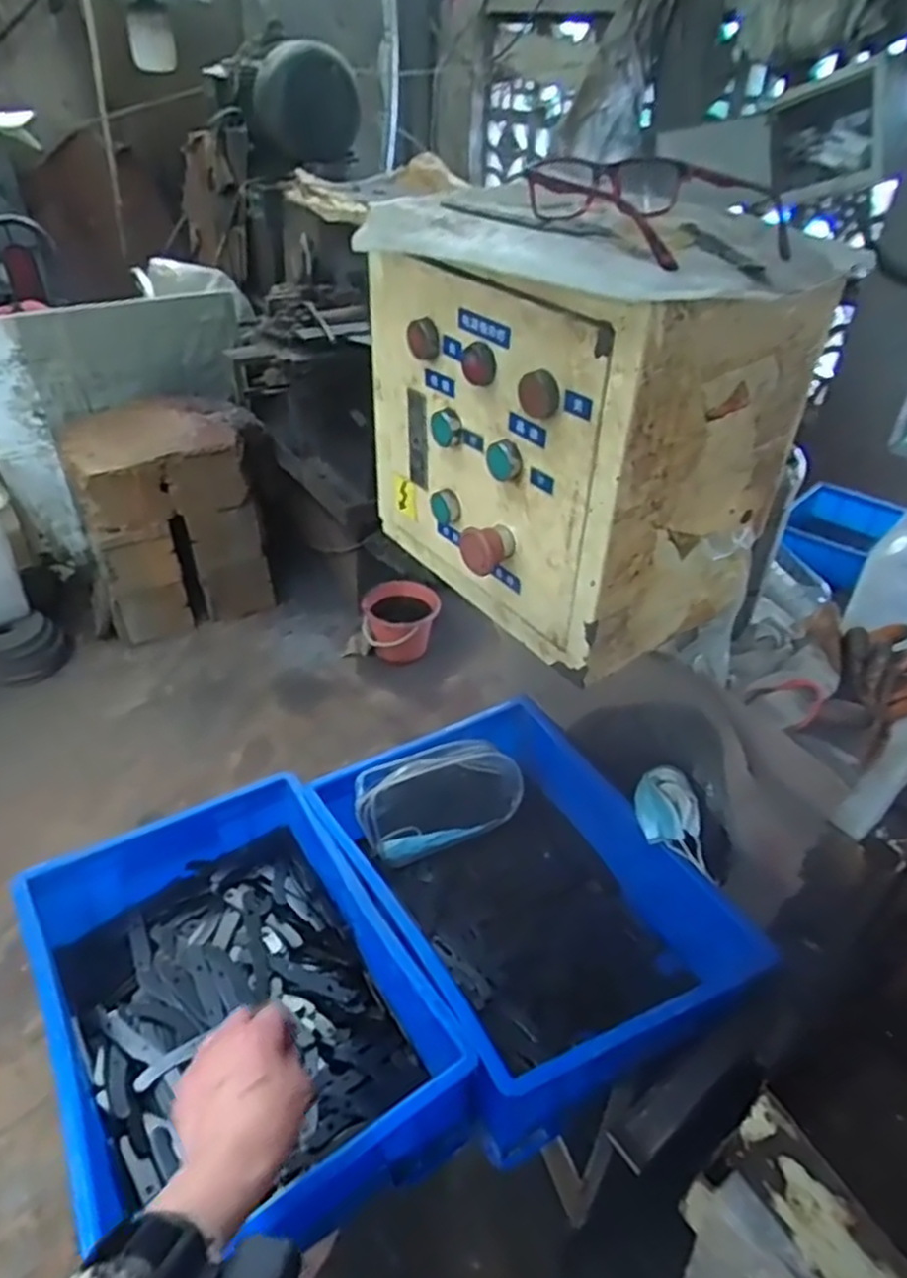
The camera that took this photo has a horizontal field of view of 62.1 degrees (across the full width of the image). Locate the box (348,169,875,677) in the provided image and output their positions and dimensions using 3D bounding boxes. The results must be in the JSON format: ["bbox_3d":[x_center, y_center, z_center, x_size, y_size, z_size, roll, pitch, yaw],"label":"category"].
[{"bbox_3d":[0.091,-0.176,0.613,0.225,0.295,0.311,-23,43,-31],"label":"box"}]

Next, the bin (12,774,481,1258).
[{"bbox_3d":[-0.206,0.333,0.713,0.293,0.109,0.404,-21,44,-28],"label":"bin"}]

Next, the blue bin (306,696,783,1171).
[{"bbox_3d":[0.068,0.271,0.819,0.298,0.139,0.408,-17,41,-25],"label":"blue bin"}]

